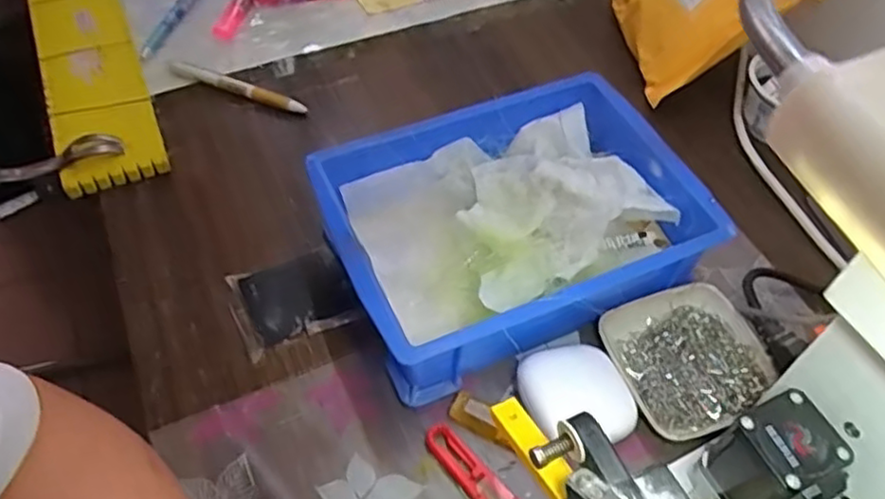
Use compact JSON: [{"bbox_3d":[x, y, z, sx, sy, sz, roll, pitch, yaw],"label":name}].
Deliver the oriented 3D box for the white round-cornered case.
[{"bbox_3d":[0.083,0.091,0.430,0.063,0.024,0.064,-11,54,-10],"label":"white round-cornered case"}]

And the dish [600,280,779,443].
[{"bbox_3d":[0.163,0.070,0.458,0.100,0.016,0.095,-21,57,-16],"label":"dish"}]

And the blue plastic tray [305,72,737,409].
[{"bbox_3d":[0.050,-0.018,0.494,0.248,0.071,0.179,-21,57,-16],"label":"blue plastic tray"}]

